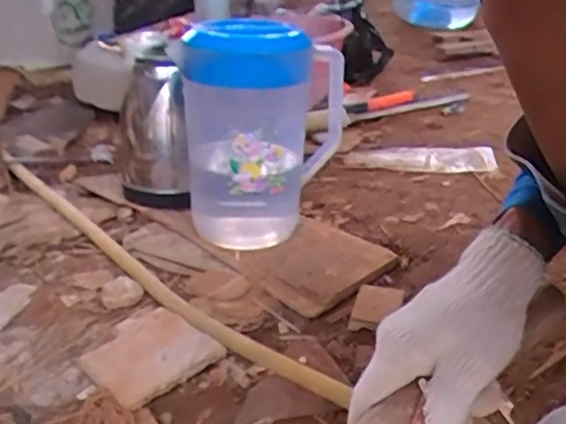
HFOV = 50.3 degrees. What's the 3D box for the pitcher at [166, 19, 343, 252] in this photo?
[{"bbox_3d":[-0.027,-0.088,0.745,0.190,0.274,0.139,4,28,2],"label":"pitcher"}]

